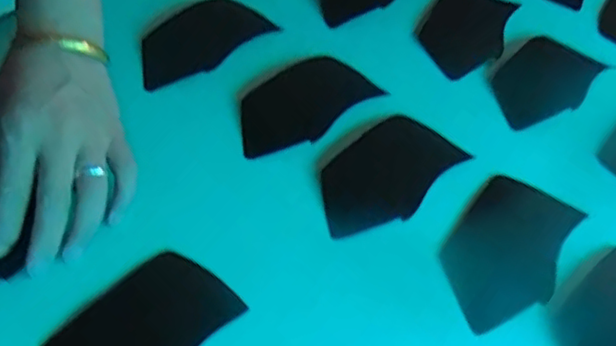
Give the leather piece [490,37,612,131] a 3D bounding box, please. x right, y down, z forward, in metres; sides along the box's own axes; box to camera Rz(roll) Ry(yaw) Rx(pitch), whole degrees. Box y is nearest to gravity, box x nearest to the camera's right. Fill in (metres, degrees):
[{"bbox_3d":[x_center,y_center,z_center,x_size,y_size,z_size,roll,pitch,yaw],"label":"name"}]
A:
[{"bbox_3d":[0.206,-0.081,0.564,0.076,0.012,0.123,26,54,32],"label":"leather piece"}]

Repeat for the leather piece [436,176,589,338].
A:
[{"bbox_3d":[0.140,0.055,0.461,0.074,0.005,0.131,25,51,22],"label":"leather piece"}]

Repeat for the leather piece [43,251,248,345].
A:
[{"bbox_3d":[-0.107,0.102,0.388,0.072,0.004,0.129,34,57,17],"label":"leather piece"}]

